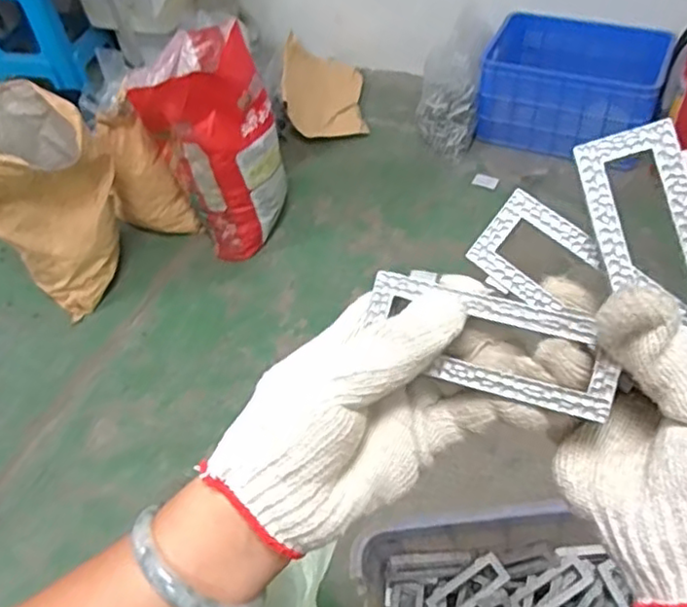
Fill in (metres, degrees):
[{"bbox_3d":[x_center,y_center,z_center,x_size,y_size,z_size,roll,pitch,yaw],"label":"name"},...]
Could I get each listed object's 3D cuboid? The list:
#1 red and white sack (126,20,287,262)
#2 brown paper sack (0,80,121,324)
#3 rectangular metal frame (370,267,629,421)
[{"bbox_3d":[-0.347,-0.419,1.779,0.330,0.521,0.318,-15,50,-8],"label":"red and white sack"},{"bbox_3d":[-0.767,-0.261,1.728,0.316,0.548,0.259,-32,54,-21],"label":"brown paper sack"},{"bbox_3d":[0.063,0.016,0.290,0.110,0.004,0.042,19,91,19],"label":"rectangular metal frame"}]

